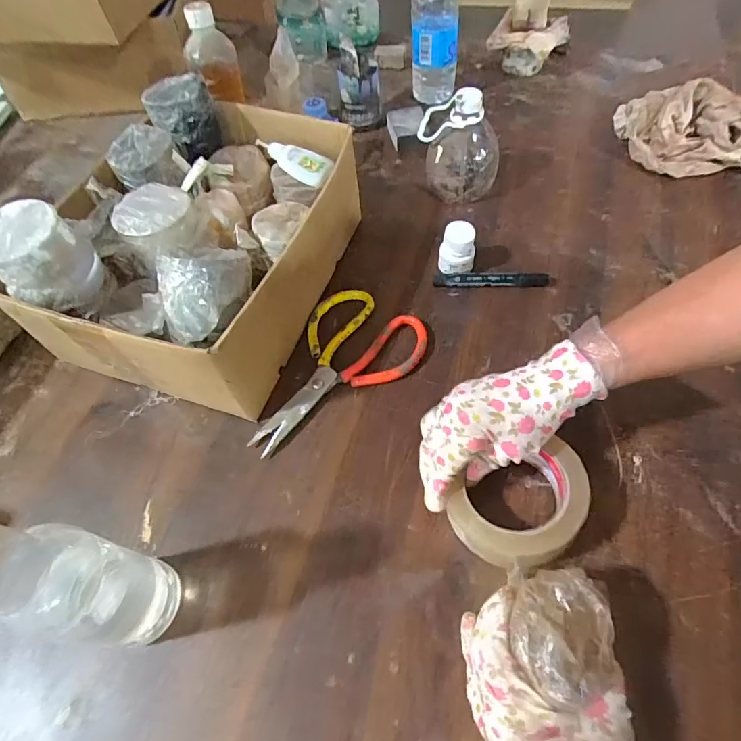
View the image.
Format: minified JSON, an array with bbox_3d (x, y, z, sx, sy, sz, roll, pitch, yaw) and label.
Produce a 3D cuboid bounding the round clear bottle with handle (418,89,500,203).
[{"bbox_3d":[0.112,-0.286,0.587,0.103,0.121,0.083,8,59,8],"label":"round clear bottle with handle"}]

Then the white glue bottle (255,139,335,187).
[{"bbox_3d":[-0.085,-0.239,0.518,0.090,0.022,0.036,28,64,19],"label":"white glue bottle"}]

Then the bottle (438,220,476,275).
[{"bbox_3d":[0.100,-0.136,0.531,0.040,0.057,0.033,7,59,7],"label":"bottle"}]

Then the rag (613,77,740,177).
[{"bbox_3d":[0.427,-0.328,0.621,0.183,0.080,0.134,26,64,19],"label":"rag"}]

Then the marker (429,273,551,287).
[{"bbox_3d":[0.138,-0.103,0.531,0.127,0.018,0.015,3,58,5],"label":"marker"}]

